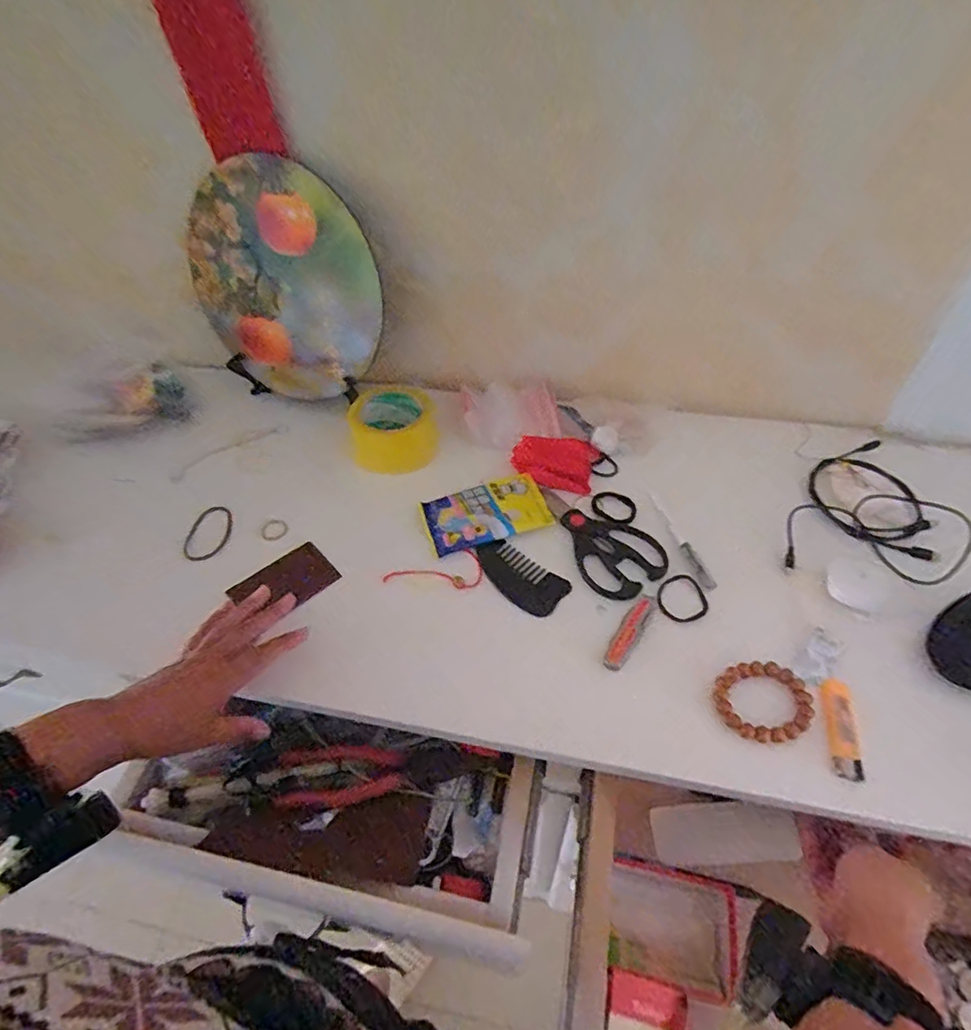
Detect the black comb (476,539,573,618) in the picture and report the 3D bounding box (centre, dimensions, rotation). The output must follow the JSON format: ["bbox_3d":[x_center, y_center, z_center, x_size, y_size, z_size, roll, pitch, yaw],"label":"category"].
[{"bbox_3d":[0.034,0.066,0.592,0.104,0.004,0.050,33,67,21],"label":"black comb"}]

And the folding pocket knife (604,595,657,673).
[{"bbox_3d":[0.137,0.111,0.531,0.020,0.009,0.089,27,56,24],"label":"folding pocket knife"}]

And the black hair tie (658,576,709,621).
[{"bbox_3d":[0.196,0.084,0.562,0.054,0.005,0.056,4,45,-4],"label":"black hair tie"}]

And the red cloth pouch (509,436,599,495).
[{"bbox_3d":[0.084,-0.065,0.687,0.100,0.006,0.071,15,68,12],"label":"red cloth pouch"}]

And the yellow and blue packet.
[{"bbox_3d":[-0.001,-0.005,0.639,0.138,0.017,0.089,-18,50,-12],"label":"yellow and blue packet"}]

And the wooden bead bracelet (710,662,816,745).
[{"bbox_3d":[0.239,0.159,0.479,0.079,0.008,0.069,-11,49,-6],"label":"wooden bead bracelet"}]

